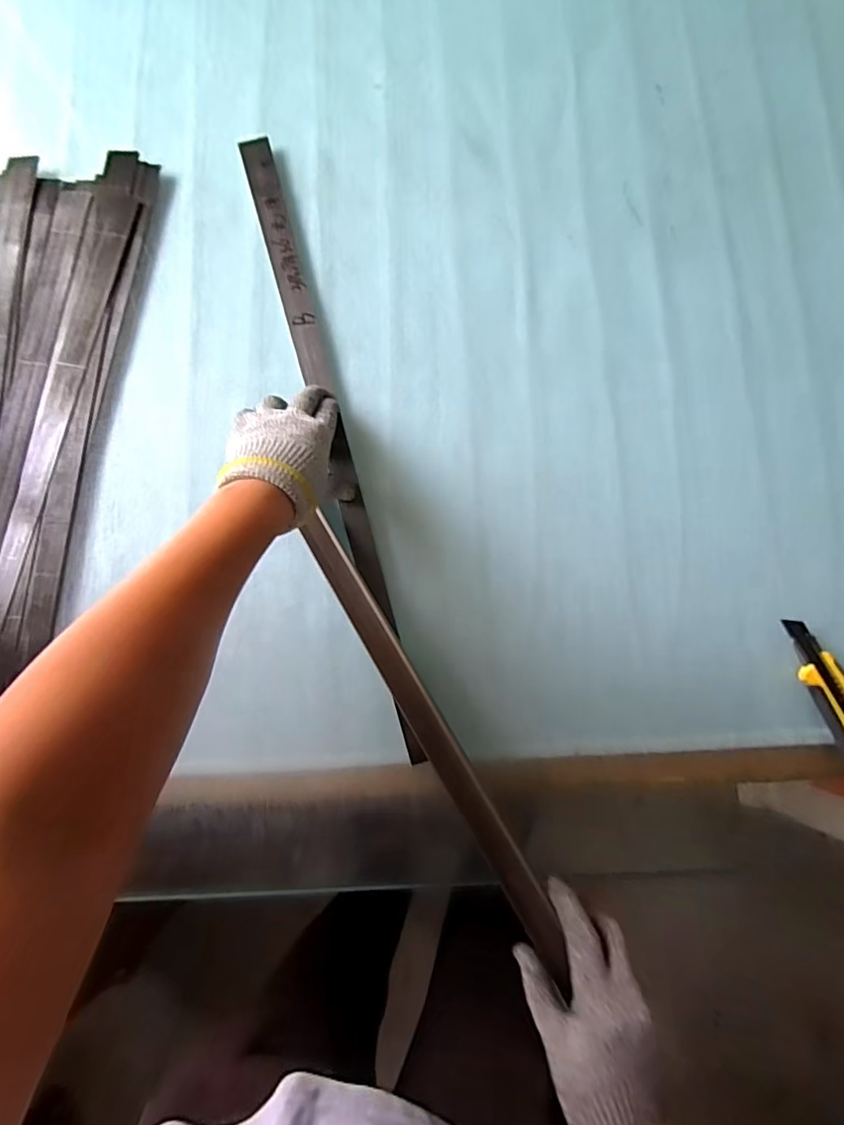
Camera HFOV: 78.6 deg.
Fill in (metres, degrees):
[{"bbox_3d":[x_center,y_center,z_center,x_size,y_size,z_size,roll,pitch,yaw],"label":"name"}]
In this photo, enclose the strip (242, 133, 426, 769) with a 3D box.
[{"bbox_3d":[-0.089,-0.143,0.490,0.028,0.013,0.647,-15,79,-10],"label":"strip"}]

